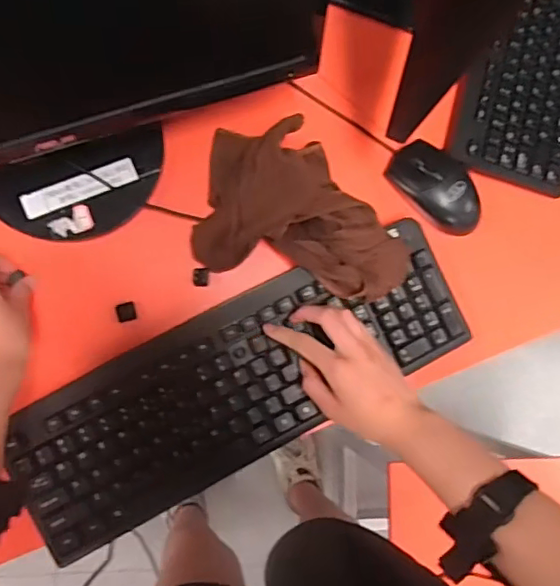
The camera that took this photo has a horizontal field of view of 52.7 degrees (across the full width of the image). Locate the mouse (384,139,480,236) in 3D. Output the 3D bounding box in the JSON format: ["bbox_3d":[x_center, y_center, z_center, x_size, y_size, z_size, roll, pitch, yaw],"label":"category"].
[{"bbox_3d":[0.160,-0.106,0.569,0.056,0.034,0.106,-40,92,-10],"label":"mouse"}]

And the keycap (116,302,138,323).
[{"bbox_3d":[-0.142,0.018,0.525,0.017,0.005,0.017,-14,88,-10],"label":"keycap"}]

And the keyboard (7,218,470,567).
[{"bbox_3d":[-0.029,0.078,0.527,0.429,0.020,0.139,-26,90,-10],"label":"keyboard"}]

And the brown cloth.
[{"bbox_3d":[0.027,-0.077,0.508,0.189,0.083,0.133,13,84,-7],"label":"brown cloth"}]

